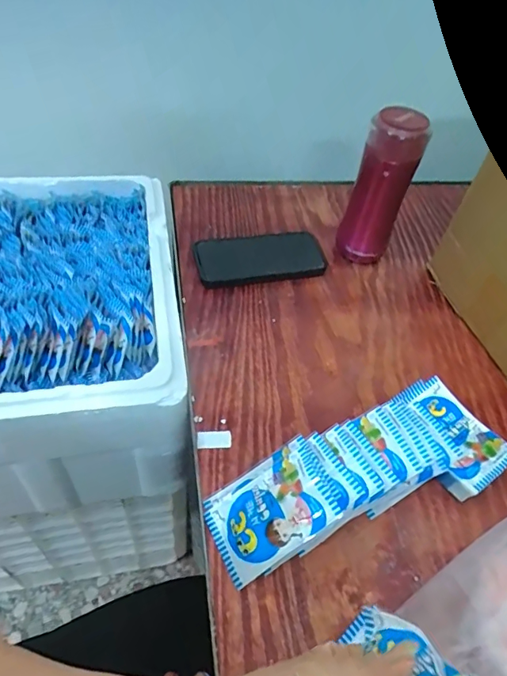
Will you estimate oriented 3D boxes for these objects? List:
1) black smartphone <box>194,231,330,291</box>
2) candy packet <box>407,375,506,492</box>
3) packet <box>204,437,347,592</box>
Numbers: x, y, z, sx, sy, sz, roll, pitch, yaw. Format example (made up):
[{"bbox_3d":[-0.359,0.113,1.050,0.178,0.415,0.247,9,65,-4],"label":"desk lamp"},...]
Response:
[{"bbox_3d":[0.008,-0.107,0.596,0.161,0.015,0.086,-10,55,-11],"label":"black smartphone"},{"bbox_3d":[0.193,0.097,0.449,0.064,0.031,0.103,-25,57,-24],"label":"candy packet"},{"bbox_3d":[0.011,0.139,0.376,0.102,0.016,0.079,-37,48,6],"label":"packet"}]

